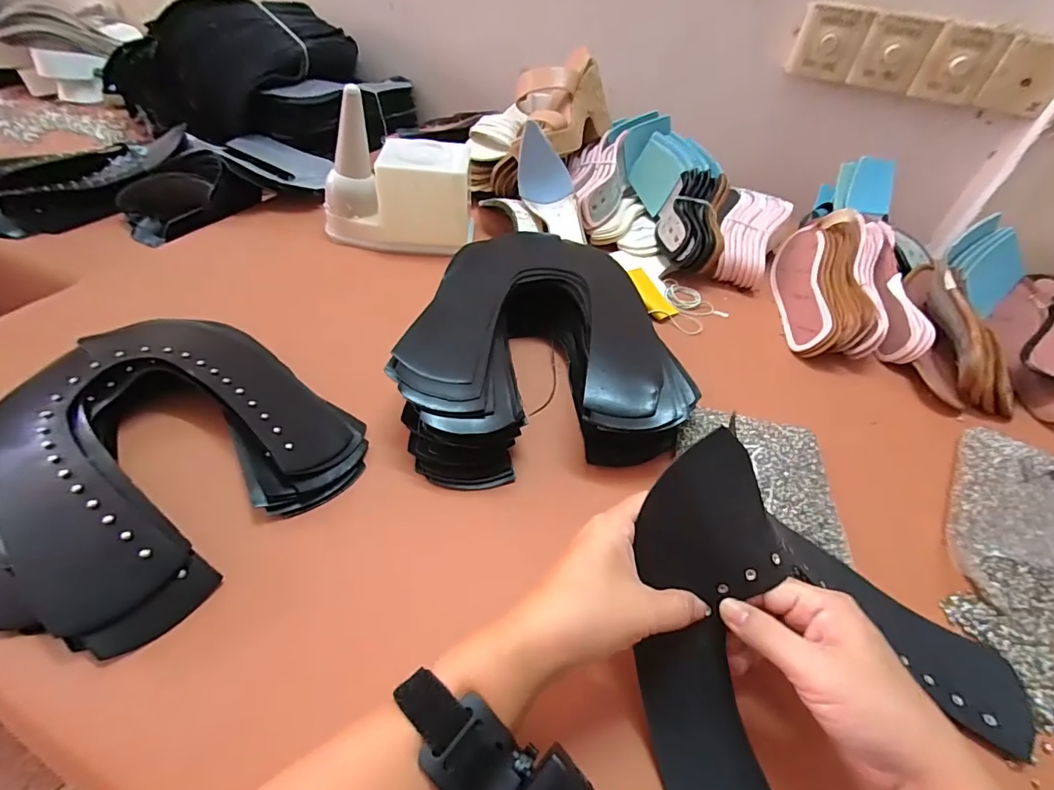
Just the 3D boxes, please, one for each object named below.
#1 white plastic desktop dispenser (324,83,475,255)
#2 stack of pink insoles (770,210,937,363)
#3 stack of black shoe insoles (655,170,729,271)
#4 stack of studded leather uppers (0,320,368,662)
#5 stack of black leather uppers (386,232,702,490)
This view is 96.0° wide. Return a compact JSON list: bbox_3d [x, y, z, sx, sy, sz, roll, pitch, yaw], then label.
[{"bbox_3d":[-0.167,-0.267,0.605,0.190,0.149,0.103,2,46,-5],"label":"white plastic desktop dispenser"},{"bbox_3d":[0.397,-0.140,0.590,0.132,0.089,0.222,12,46,4],"label":"stack of pink insoles"},{"bbox_3d":[0.226,-0.238,0.656,0.080,0.067,0.172,15,58,7],"label":"stack of black shoe insoles"},{"bbox_3d":[-0.301,0.034,0.375,0.277,0.041,0.242,31,50,21],"label":"stack of studded leather uppers"},{"bbox_3d":[0.011,-0.052,0.458,0.239,0.078,0.263,1,46,-6],"label":"stack of black leather uppers"}]

